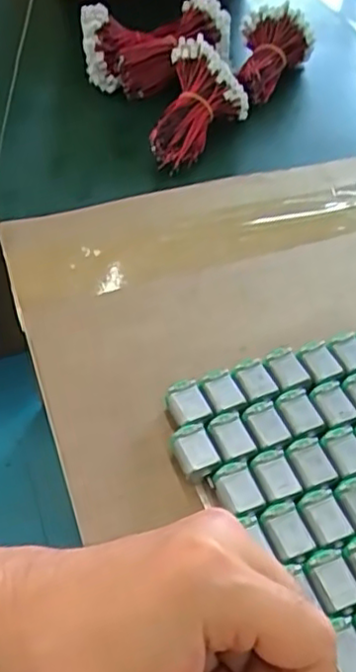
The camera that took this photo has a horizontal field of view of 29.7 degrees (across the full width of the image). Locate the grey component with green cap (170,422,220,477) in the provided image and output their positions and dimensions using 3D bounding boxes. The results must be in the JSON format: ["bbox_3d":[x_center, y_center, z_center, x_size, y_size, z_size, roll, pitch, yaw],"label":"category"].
[{"bbox_3d":[0.008,0.060,0.335,0.020,0.017,0.025,-17,51,-17],"label":"grey component with green cap"}]

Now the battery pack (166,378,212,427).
[{"bbox_3d":[0.005,0.039,0.353,0.019,0.017,0.024,-19,52,-18],"label":"battery pack"}]

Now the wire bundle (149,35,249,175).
[{"bbox_3d":[0.013,-0.173,0.516,0.067,0.046,0.115,16,67,11],"label":"wire bundle"}]

